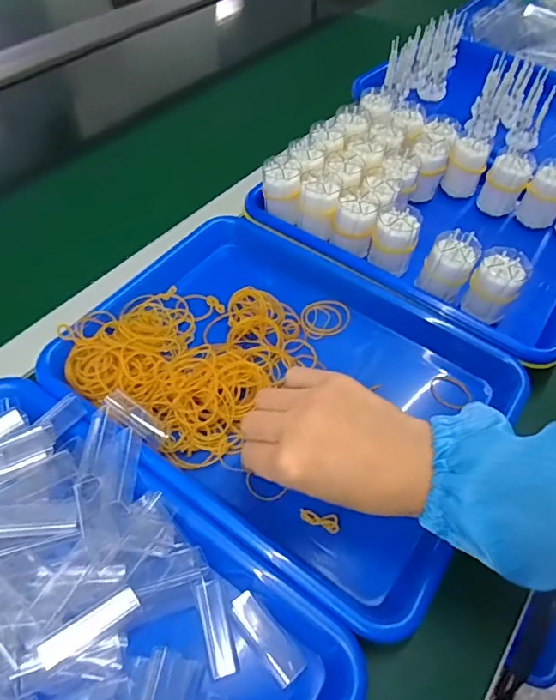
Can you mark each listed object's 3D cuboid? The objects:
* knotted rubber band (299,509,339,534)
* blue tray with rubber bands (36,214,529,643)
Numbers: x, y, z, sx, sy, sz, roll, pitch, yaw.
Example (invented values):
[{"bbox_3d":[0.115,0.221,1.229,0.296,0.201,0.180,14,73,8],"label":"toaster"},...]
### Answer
[{"bbox_3d":[0.029,0.119,0.340,0.028,0.004,0.011,11,54,5],"label":"knotted rubber band"},{"bbox_3d":[0.003,0.025,0.409,0.338,0.050,0.248,32,60,16],"label":"blue tray with rubber bands"}]

